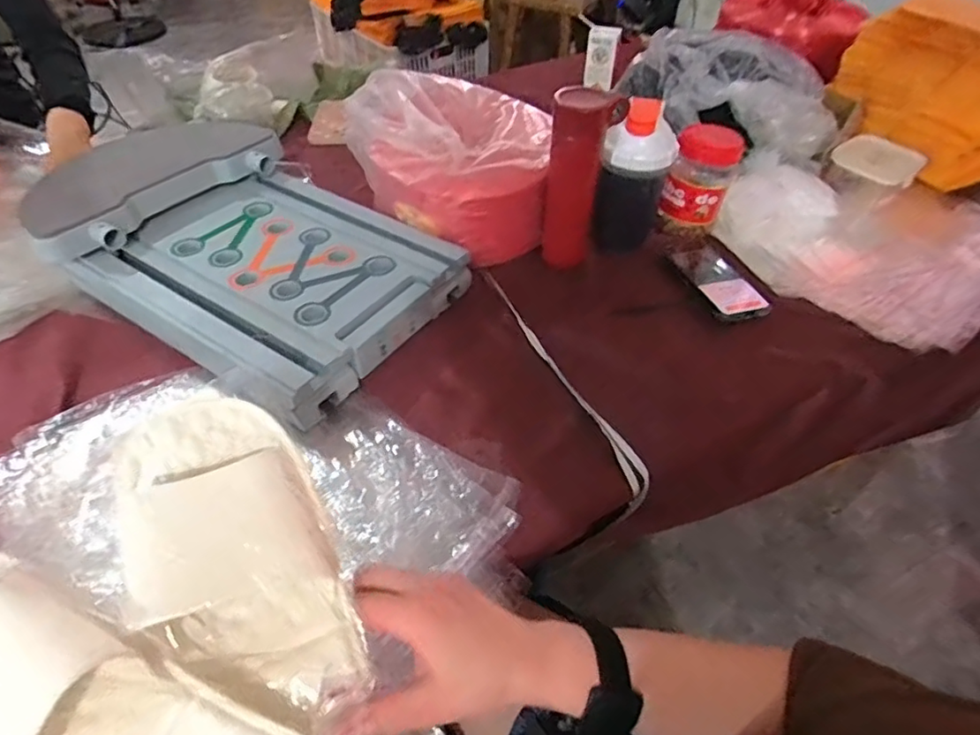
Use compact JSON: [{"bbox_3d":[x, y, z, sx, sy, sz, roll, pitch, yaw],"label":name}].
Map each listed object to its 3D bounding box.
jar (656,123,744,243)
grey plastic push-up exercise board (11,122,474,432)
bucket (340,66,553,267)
[{"bbox_3d":[0.301,-0.268,0.829,0.089,0.137,0.089,19,50,15],"label":"jar"},{"bbox_3d":[-0.316,-0.168,0.736,0.516,0.098,0.321,27,53,22],"label":"grey plastic push-up exercise board"},{"bbox_3d":[-0.053,-0.295,0.801,0.257,0.173,0.241,1,48,-1],"label":"bucket"}]

